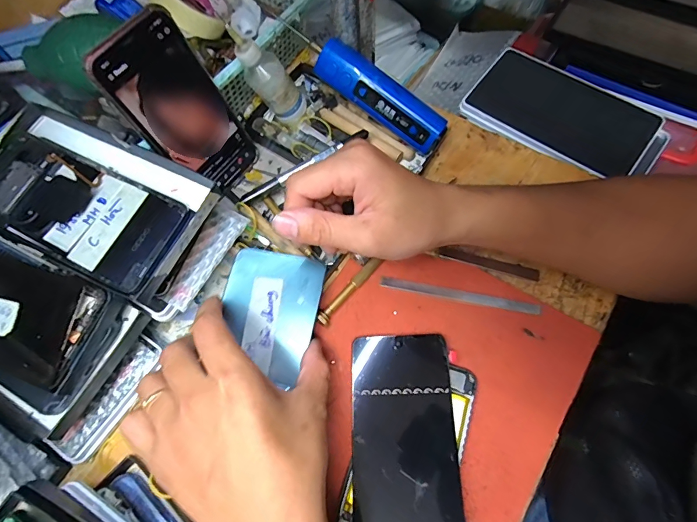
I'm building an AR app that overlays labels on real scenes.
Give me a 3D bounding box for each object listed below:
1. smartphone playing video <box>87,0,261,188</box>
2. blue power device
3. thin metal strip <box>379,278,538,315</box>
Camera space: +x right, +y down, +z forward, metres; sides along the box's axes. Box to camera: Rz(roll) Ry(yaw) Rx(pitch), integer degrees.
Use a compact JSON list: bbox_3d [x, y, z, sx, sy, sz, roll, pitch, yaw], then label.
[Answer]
[{"bbox_3d":[-0.132,-0.118,0.342,0.008,0.149,0.072,27,71,35],"label":"smartphone playing video"},{"bbox_3d":[0.033,-0.156,0.390,0.134,0.033,0.038,36,68,-2],"label":"blue power device"},{"bbox_3d":[0.091,0.029,0.343,0.128,0.005,0.009,11,68,7],"label":"thin metal strip"}]

